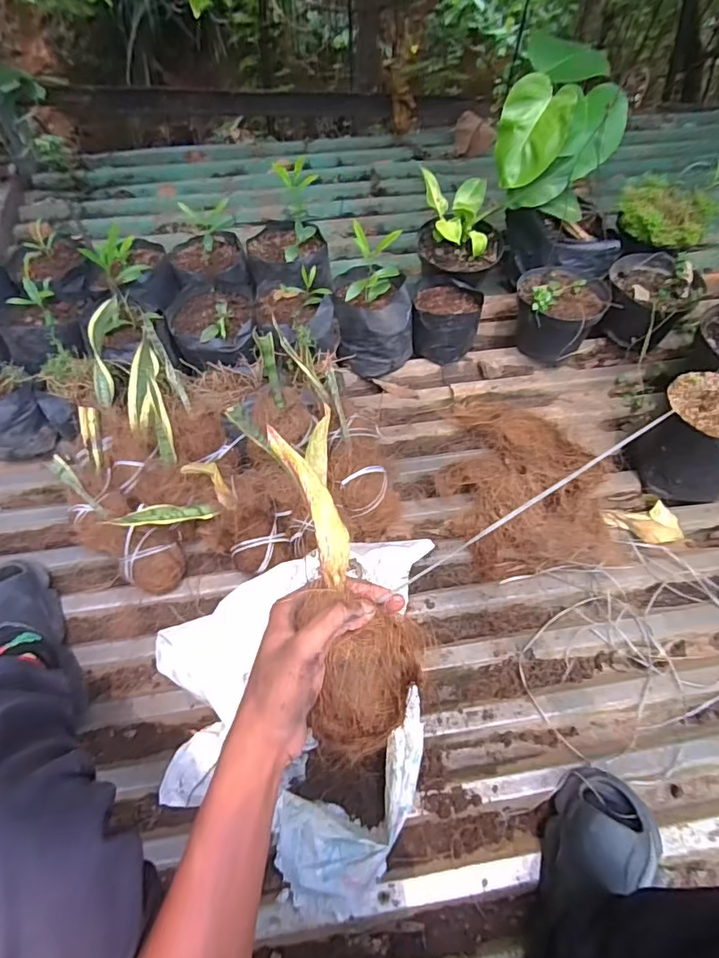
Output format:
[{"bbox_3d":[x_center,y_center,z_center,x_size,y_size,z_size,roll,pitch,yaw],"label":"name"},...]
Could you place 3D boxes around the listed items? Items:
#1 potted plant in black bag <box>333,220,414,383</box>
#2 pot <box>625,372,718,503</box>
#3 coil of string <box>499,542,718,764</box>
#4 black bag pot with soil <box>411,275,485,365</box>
[{"bbox_3d":[0.028,-0.325,0.975,0.151,0.248,0.171,-3,60,-5],"label":"potted plant in black bag"},{"bbox_3d":[0.547,-0.059,0.845,0.153,0.164,0.147,1,60,-2],"label":"pot"},{"bbox_3d":[0.381,0.223,0.750,0.336,0.020,0.254,-19,61,-12],"label":"coil of string"},{"bbox_3d":[0.167,-0.311,1.029,0.133,0.106,0.116,13,60,4],"label":"black bag pot with soil"}]

